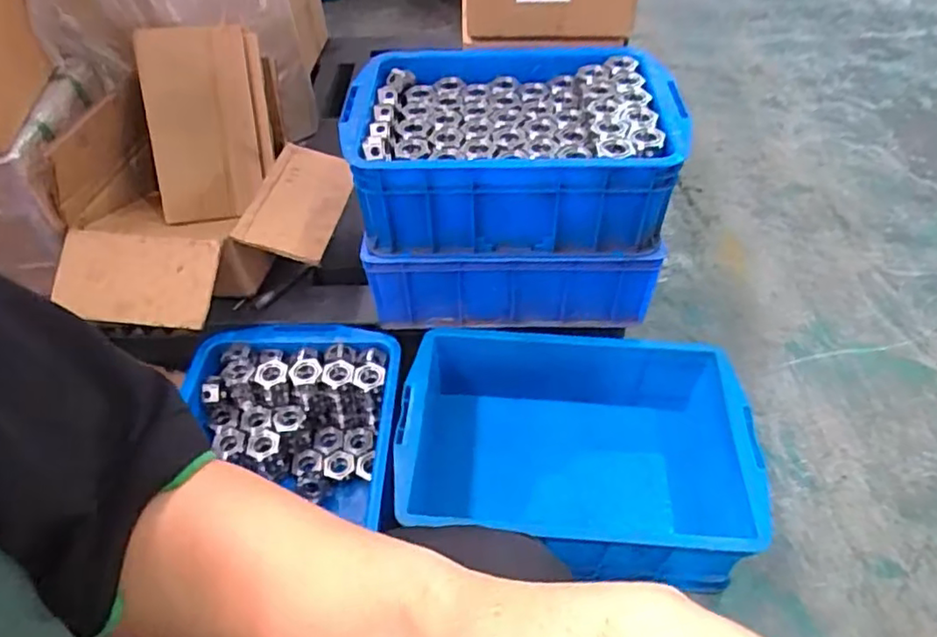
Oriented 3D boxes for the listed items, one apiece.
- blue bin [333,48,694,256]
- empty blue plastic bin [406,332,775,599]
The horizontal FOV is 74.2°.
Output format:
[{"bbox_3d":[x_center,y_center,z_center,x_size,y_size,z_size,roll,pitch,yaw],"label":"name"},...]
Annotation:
[{"bbox_3d":[0.055,-0.244,0.874,0.414,0.152,0.305,1,48,2],"label":"blue bin"},{"bbox_3d":[0.143,0.166,0.887,0.456,0.160,0.264,-1,48,0],"label":"empty blue plastic bin"}]

